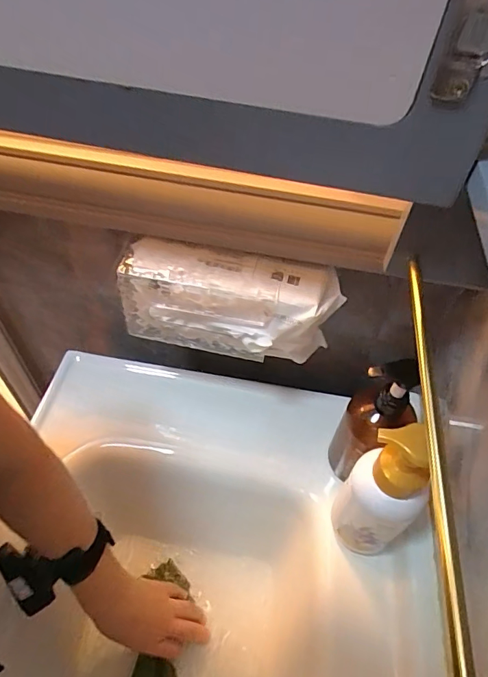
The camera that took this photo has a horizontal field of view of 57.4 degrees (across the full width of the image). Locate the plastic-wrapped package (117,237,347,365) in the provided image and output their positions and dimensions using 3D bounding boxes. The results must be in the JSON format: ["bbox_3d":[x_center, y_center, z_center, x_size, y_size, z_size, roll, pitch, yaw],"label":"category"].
[{"bbox_3d":[-0.018,-0.033,0.516,0.234,0.108,0.079,9,52,3],"label":"plastic-wrapped package"}]

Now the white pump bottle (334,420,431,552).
[{"bbox_3d":[0.133,0.149,0.433,0.072,0.194,0.056,32,56,20],"label":"white pump bottle"}]

